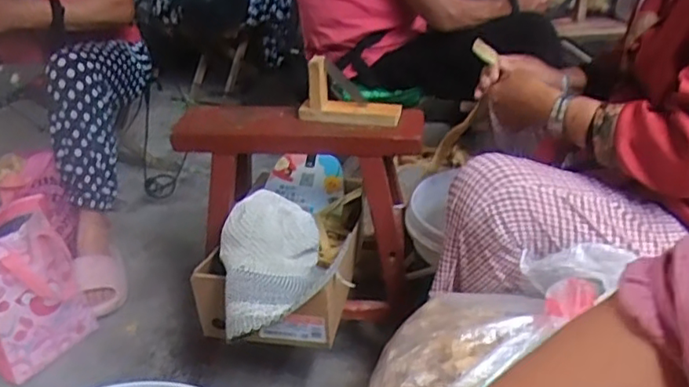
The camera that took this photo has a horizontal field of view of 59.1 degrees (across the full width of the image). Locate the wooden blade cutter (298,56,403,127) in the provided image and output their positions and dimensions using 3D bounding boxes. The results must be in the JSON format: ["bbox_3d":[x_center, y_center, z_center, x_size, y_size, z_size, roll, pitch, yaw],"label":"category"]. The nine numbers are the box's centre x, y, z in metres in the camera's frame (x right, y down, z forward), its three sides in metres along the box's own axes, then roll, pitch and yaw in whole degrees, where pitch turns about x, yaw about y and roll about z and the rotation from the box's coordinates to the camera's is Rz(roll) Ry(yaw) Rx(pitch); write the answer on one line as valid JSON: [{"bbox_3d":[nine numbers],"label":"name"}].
[{"bbox_3d":[0.009,-0.159,0.942,0.156,0.102,0.033,1,27,2],"label":"wooden blade cutter"}]

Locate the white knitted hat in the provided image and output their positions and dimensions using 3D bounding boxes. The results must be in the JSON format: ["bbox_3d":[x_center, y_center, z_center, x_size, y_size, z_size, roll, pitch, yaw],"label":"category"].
[{"bbox_3d":[-0.088,0.088,0.859,0.167,0.099,0.239,-4,27,-7],"label":"white knitted hat"}]

